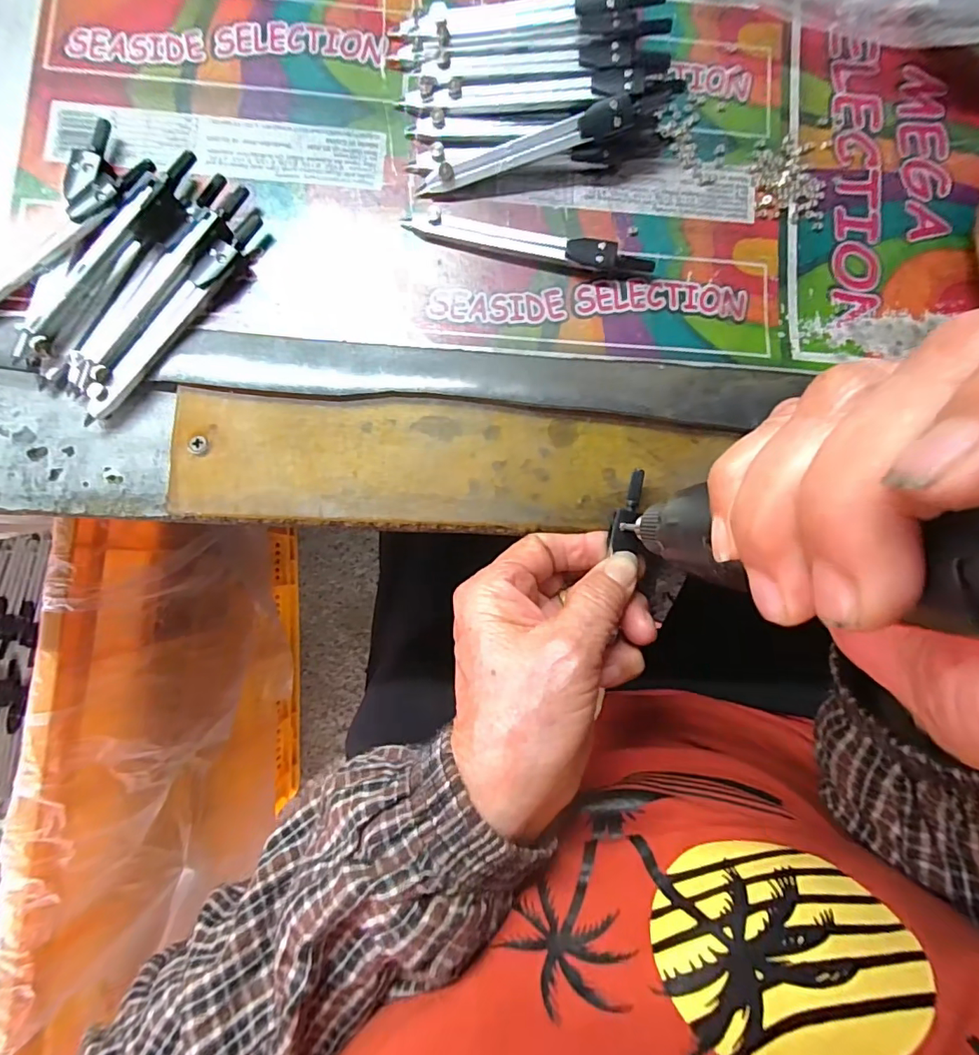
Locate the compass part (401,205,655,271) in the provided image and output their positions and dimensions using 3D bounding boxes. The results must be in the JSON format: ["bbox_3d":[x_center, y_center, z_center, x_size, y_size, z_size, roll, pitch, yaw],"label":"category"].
[{"bbox_3d":[0.018,-0.132,0.228,0.113,0.010,0.012,13,86,0],"label":"compass part"}]

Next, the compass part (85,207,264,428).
[{"bbox_3d":[-0.138,-0.094,0.219,0.013,0.011,0.117,36,86,1],"label":"compass part"}]

